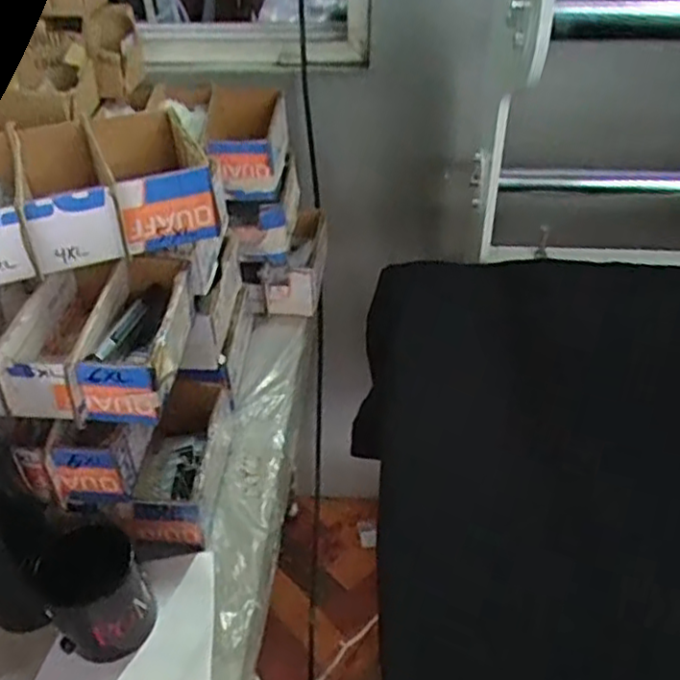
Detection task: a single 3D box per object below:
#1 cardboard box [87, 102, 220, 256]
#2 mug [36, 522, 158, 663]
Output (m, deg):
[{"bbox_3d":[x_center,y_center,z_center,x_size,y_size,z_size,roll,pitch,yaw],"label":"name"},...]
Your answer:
[{"bbox_3d":[-0.184,-0.169,0.687,0.088,0.083,0.171,-15,43,-15],"label":"cardboard box"},{"bbox_3d":[-0.207,0.218,0.592,0.077,0.101,0.072,-1,41,1],"label":"mug"}]

